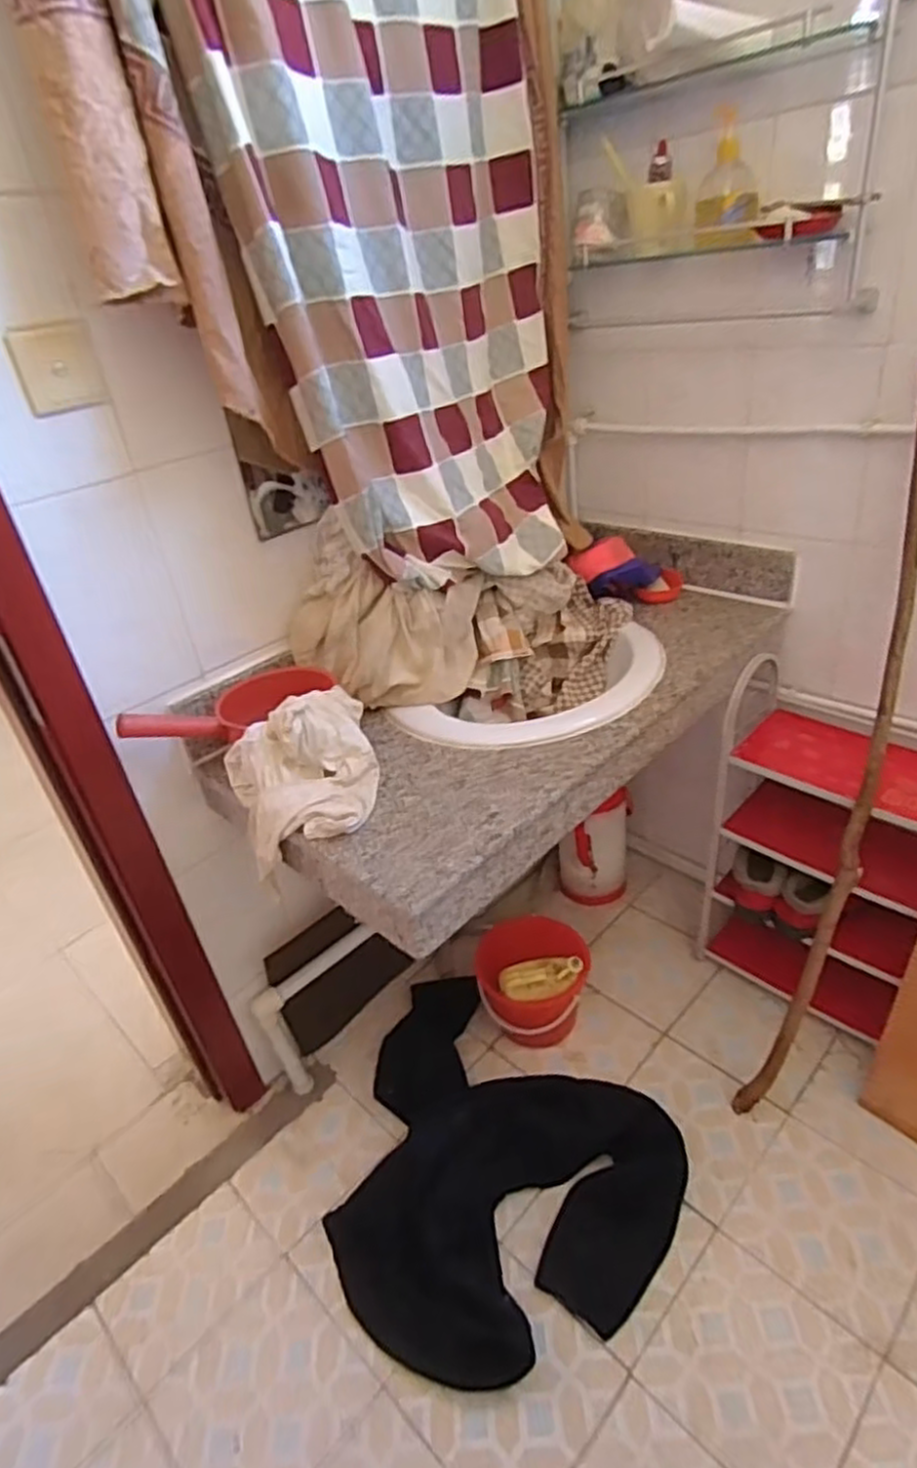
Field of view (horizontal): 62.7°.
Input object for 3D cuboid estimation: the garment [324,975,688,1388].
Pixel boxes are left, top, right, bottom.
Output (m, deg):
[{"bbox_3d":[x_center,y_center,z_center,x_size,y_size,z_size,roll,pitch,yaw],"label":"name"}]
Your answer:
[{"bbox_3d":[0.012,0.708,1.278,0.638,0.134,0.527,23,43,39],"label":"garment"}]

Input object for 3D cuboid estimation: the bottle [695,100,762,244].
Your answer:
[{"bbox_3d":[0.382,-0.780,1.066,0.087,0.148,0.072,1,33,14],"label":"bottle"}]

